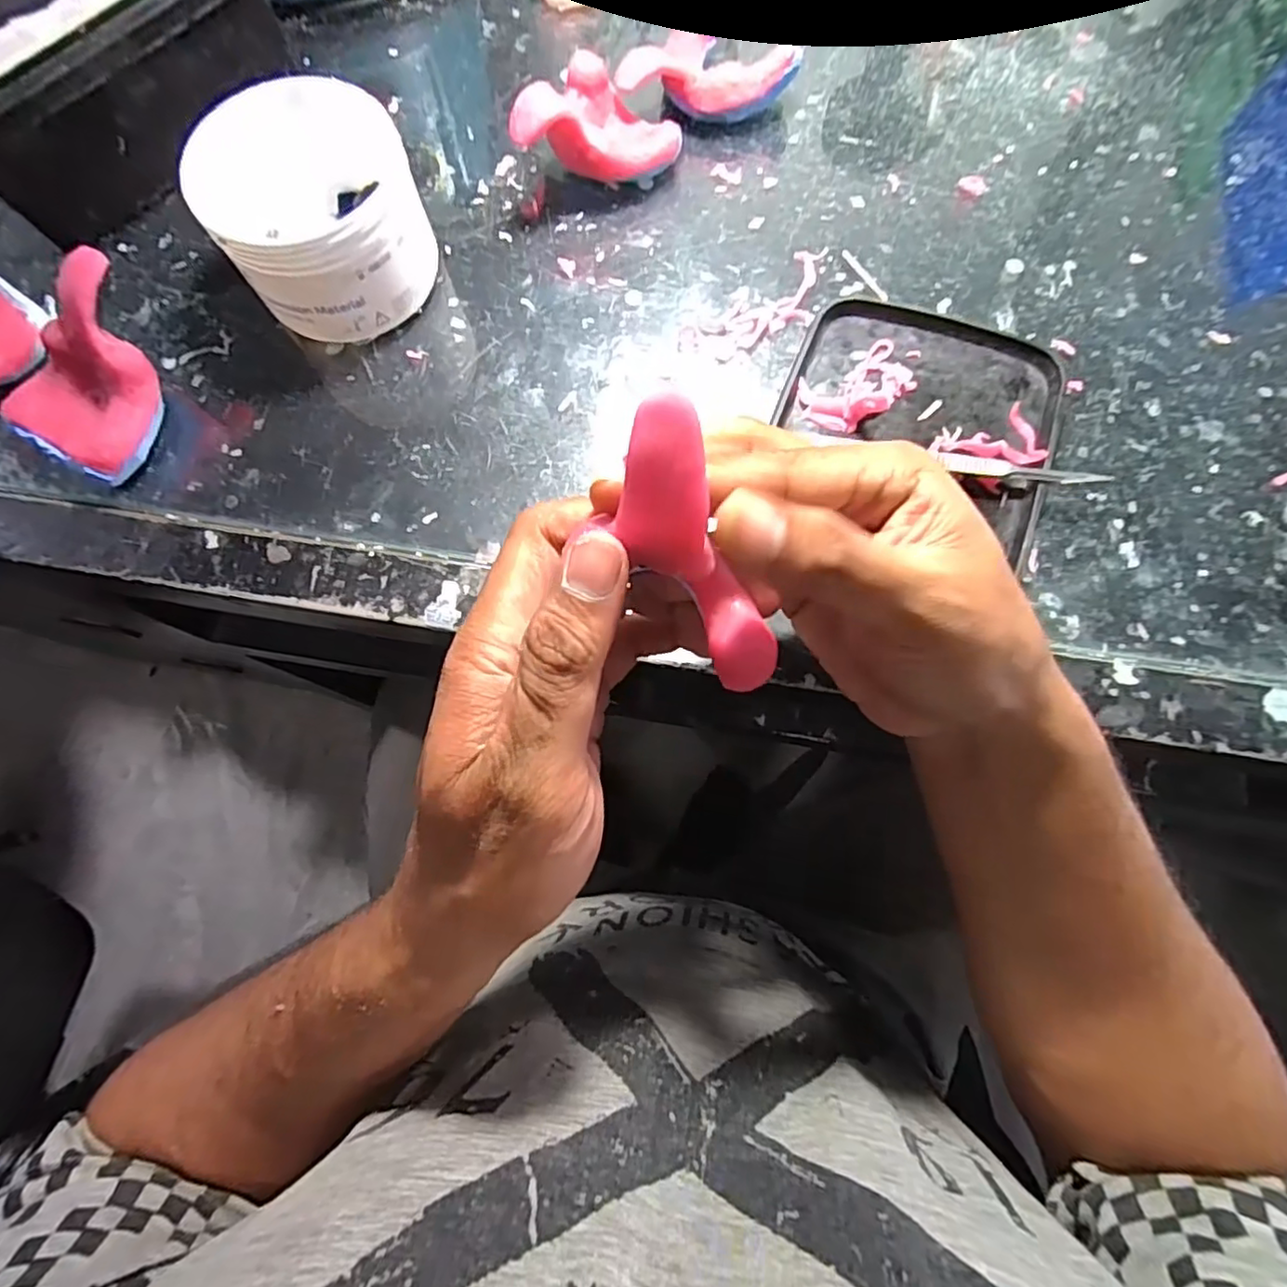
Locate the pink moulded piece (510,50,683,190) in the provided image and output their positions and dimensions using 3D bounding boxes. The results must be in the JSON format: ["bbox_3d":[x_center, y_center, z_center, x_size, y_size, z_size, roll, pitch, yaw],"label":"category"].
[{"bbox_3d":[-0.025,-0.264,0.324,0.084,0.048,0.058,-14,75,-3],"label":"pink moulded piece"}]

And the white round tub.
[{"bbox_3d":[-0.144,-0.190,0.294,0.087,0.070,0.073,-16,75,-3],"label":"white round tub"}]

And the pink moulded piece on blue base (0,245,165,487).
[{"bbox_3d":[-0.254,-0.123,0.285,0.067,0.056,0.082,18,76,6],"label":"pink moulded piece on blue base"}]

